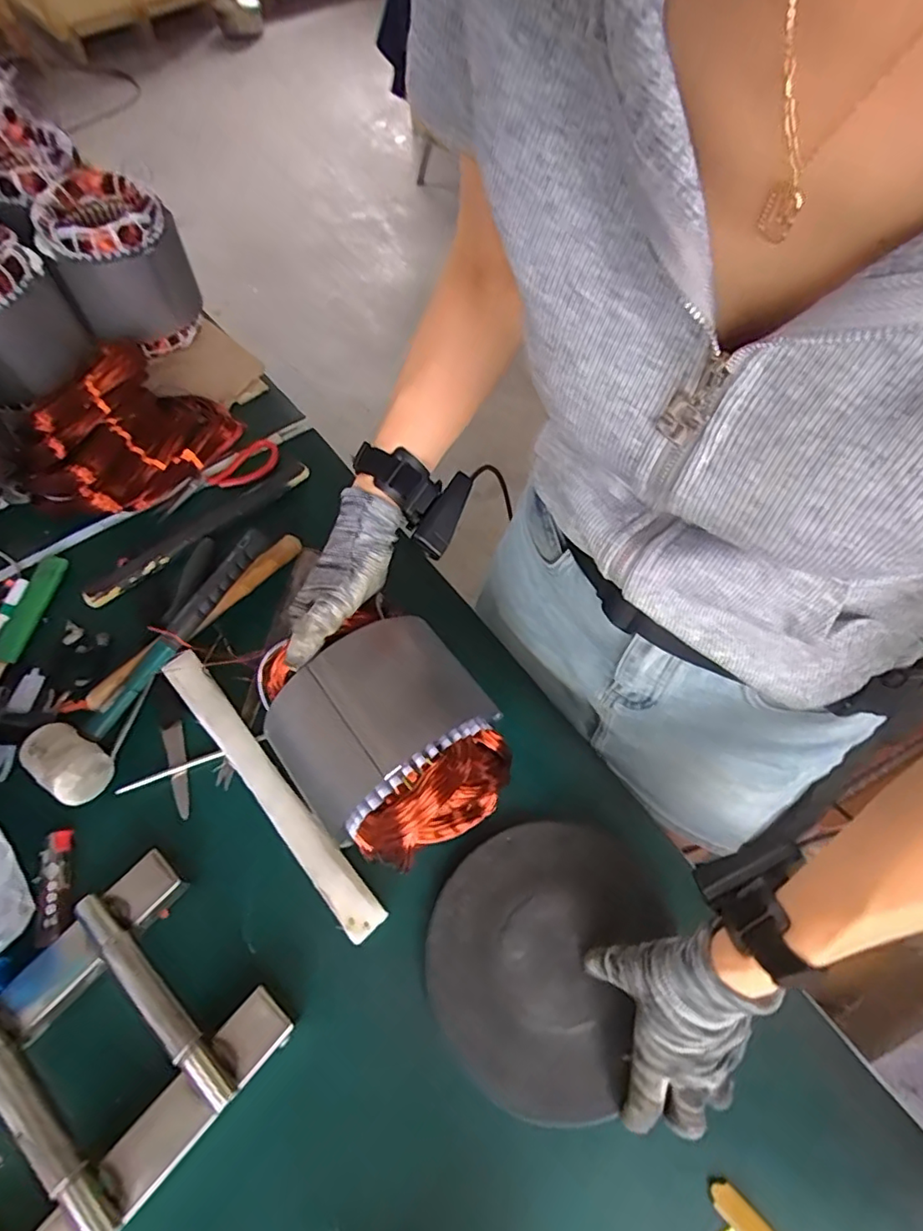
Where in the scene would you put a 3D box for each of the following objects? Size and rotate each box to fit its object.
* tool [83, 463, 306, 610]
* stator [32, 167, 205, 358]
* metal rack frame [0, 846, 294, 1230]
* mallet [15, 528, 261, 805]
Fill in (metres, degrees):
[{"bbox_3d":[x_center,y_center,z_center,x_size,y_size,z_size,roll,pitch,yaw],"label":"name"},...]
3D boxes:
[{"bbox_3d":[-0.279,-0.095,0.631,0.262,0.009,0.030,-36,68,-18],"label":"tool"},{"bbox_3d":[-0.432,-0.443,0.742,0.142,0.155,0.153,0,62,0],"label":"stator"},{"bbox_3d":[-0.252,0.306,0.416,0.178,0.041,0.192,39,68,18],"label":"metal rack frame"},{"bbox_3d":[-0.289,0.030,0.551,0.071,0.054,0.284,22,64,11],"label":"mallet"}]

